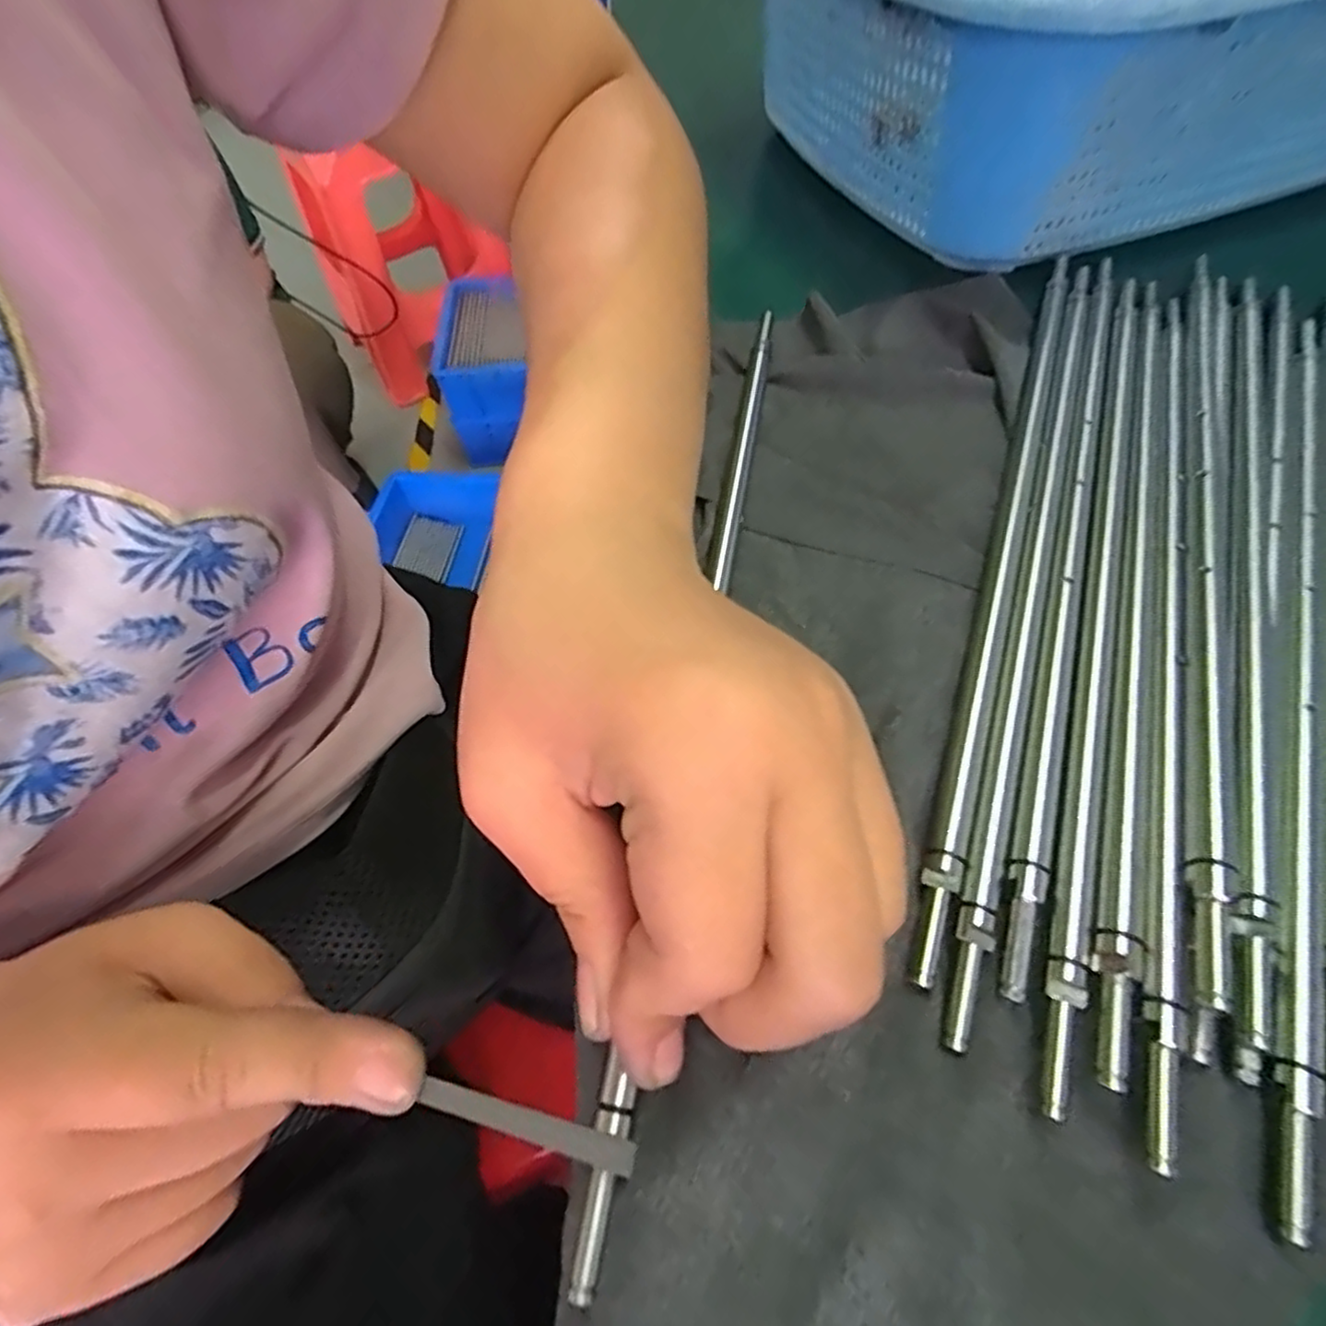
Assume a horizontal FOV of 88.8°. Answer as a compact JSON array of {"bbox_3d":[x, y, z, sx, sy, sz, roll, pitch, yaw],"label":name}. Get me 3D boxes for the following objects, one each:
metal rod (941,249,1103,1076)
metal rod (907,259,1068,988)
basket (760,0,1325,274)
[{"bbox_3d":[0.108,-0.036,0.190,0.007,0.004,0.271,18,61,15],"label":"metal rod"},{"bbox_3d":[0.101,-0.043,0.195,0.007,0.008,0.264,18,61,15],"label":"metal rod"},{"bbox_3d":[0.181,-0.255,0.282,0.254,0.091,0.195,-20,59,-9],"label":"basket"}]

